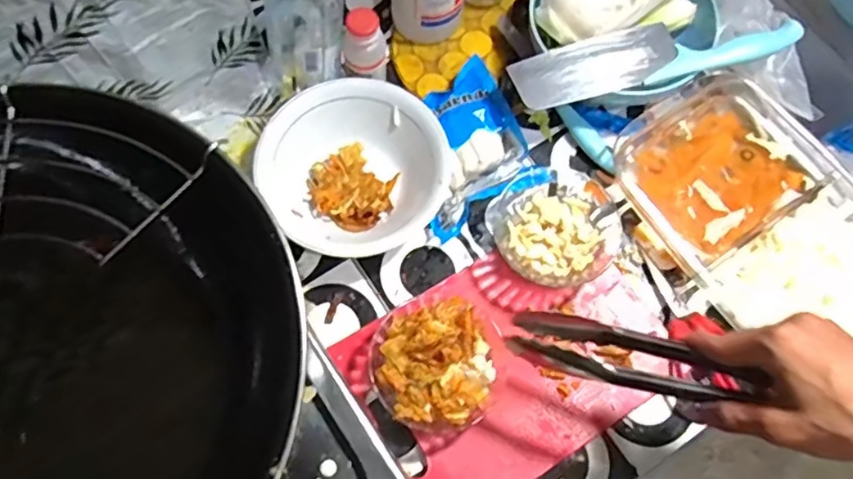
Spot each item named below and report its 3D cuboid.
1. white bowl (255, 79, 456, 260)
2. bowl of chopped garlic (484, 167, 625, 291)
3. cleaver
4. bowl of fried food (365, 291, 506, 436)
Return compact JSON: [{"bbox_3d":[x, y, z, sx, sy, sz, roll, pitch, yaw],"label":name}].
[{"bbox_3d":[-0.066,-0.063,0.556,0.160,0.052,0.157,0,71,-1],"label":"white bowl"},{"bbox_3d":[0.120,-0.011,0.551,0.122,0.049,0.106,-39,76,-13],"label":"bowl of chopped garlic"},{"bbox_3d":[0.204,-0.165,0.549,0.251,0.034,0.052,-8,72,-4],"label":"cleaver"},{"bbox_3d":[0.013,0.099,0.497,0.114,0.065,0.107,0,71,-1],"label":"bowl of fried food"}]

